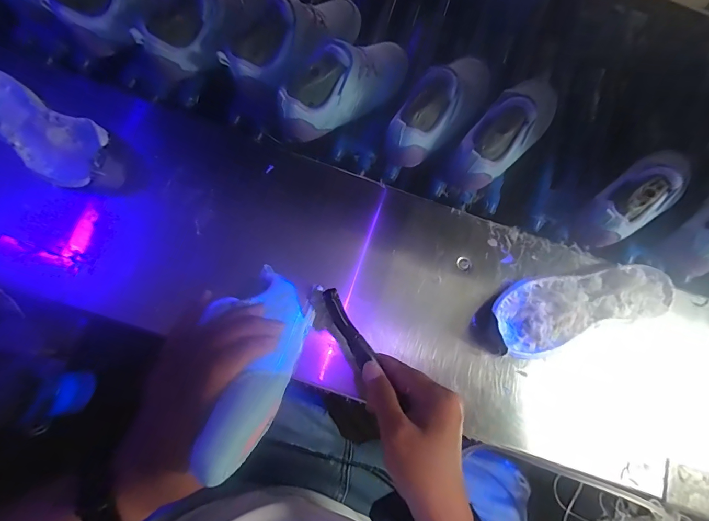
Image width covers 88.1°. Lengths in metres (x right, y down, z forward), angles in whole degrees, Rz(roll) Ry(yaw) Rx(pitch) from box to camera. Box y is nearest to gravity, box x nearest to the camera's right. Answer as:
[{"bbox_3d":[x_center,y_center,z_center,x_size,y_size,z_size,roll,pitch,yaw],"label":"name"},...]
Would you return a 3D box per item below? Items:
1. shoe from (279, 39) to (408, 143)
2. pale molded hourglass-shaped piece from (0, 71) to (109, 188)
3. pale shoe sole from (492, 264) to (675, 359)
[{"bbox_3d":[-0.011,-0.226,0.455,0.187,0.098,0.072,-31,77,-6],"label":"shoe"},{"bbox_3d":[-0.336,-0.134,0.401,0.183,0.064,0.073,28,78,8],"label":"pale molded hourglass-shaped piece"},{"bbox_3d":[0.252,0.044,0.403,0.204,0.034,0.076,-18,76,-3],"label":"pale shoe sole"}]

